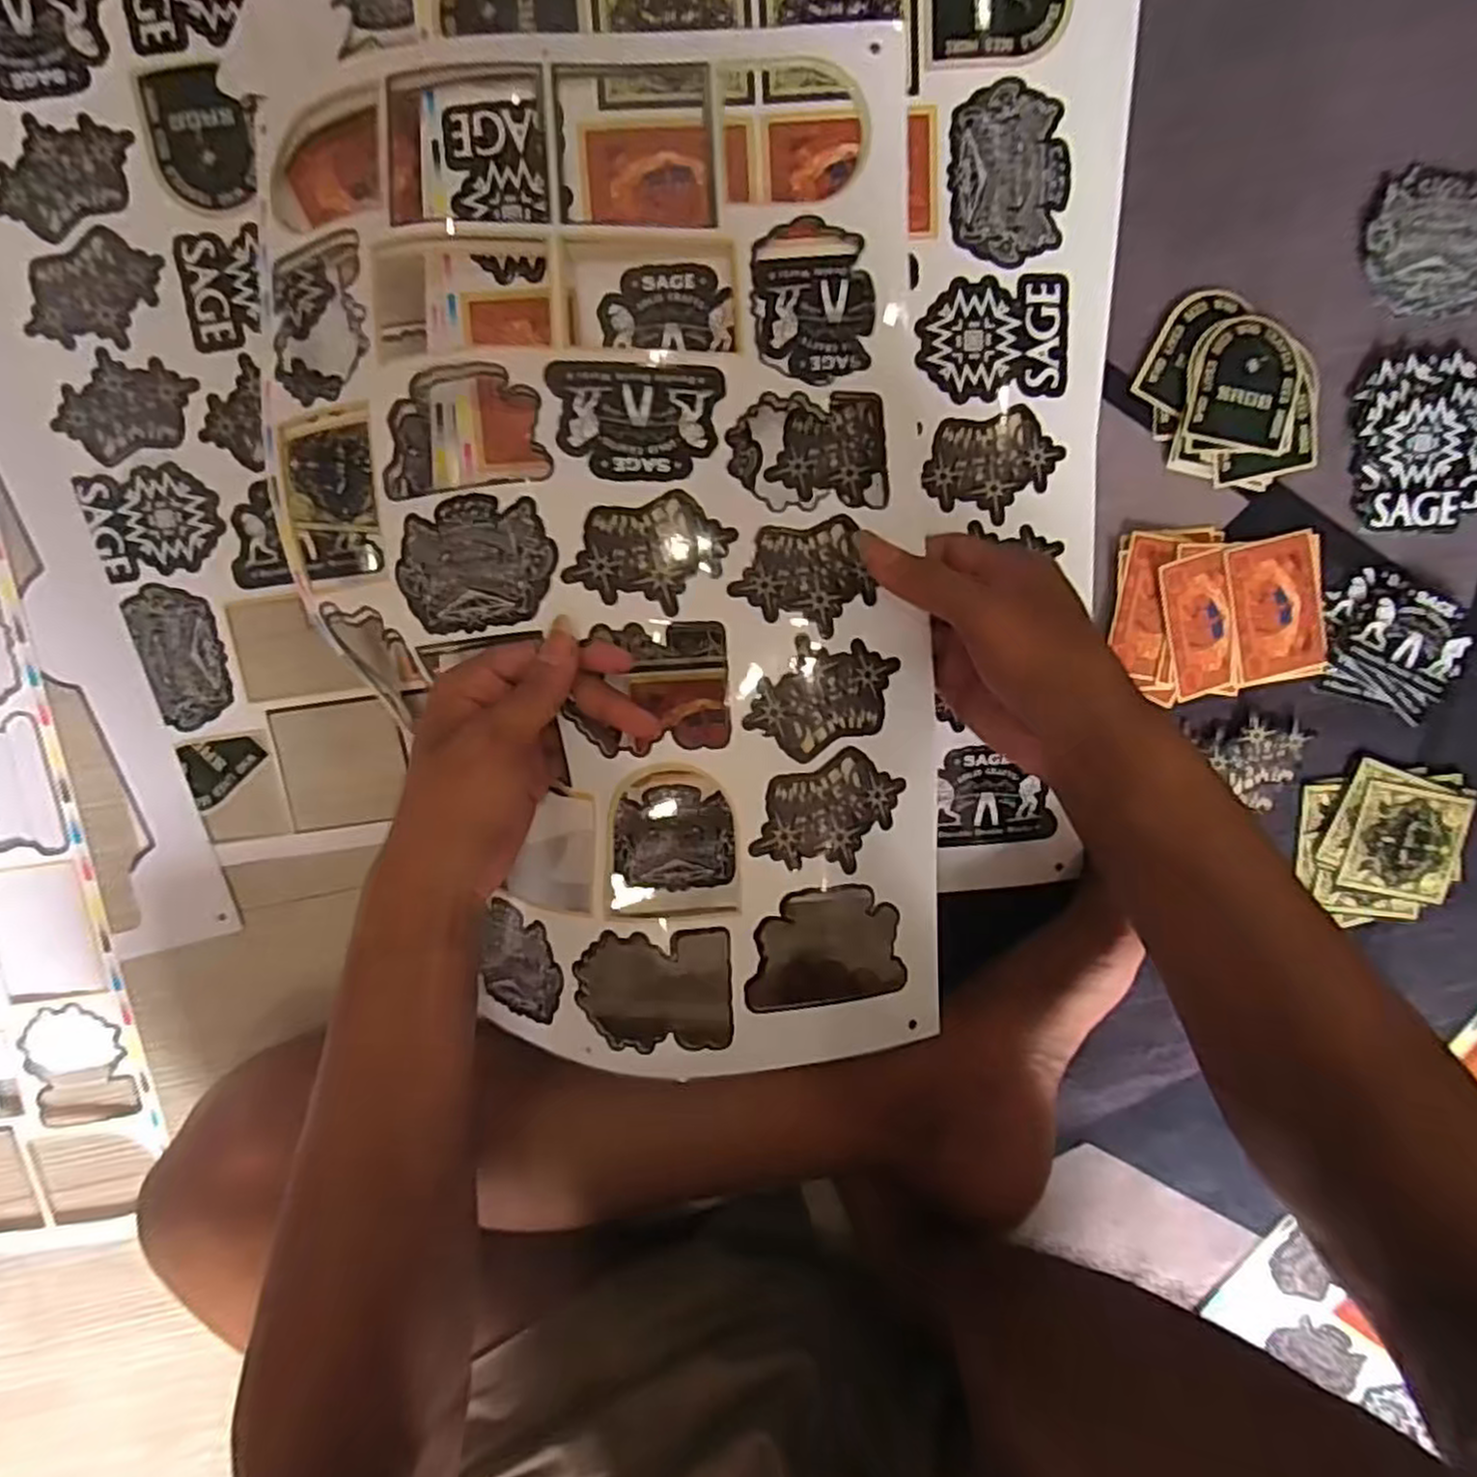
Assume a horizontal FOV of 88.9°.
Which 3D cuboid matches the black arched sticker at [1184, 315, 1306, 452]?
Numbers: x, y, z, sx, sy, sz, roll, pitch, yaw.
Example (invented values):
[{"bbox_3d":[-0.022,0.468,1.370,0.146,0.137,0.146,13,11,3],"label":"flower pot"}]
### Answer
[{"bbox_3d":[0.279,-0.195,0.412,0.062,0.005,0.066,7,101,-6],"label":"black arched sticker"}]

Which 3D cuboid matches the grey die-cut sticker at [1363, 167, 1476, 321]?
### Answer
[{"bbox_3d":[0.381,-0.266,0.403,0.085,0.006,0.071,2,100,-3],"label":"grey die-cut sticker"}]

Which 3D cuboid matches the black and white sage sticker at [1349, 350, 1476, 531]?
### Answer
[{"bbox_3d":[0.389,-0.166,0.421,0.084,0.007,0.092,-4,100,-2],"label":"black and white sage sticker"}]

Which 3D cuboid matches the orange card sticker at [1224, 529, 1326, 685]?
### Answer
[{"bbox_3d":[0.311,-0.075,0.435,0.053,0.004,0.079,-14,100,0],"label":"orange card sticker"}]

